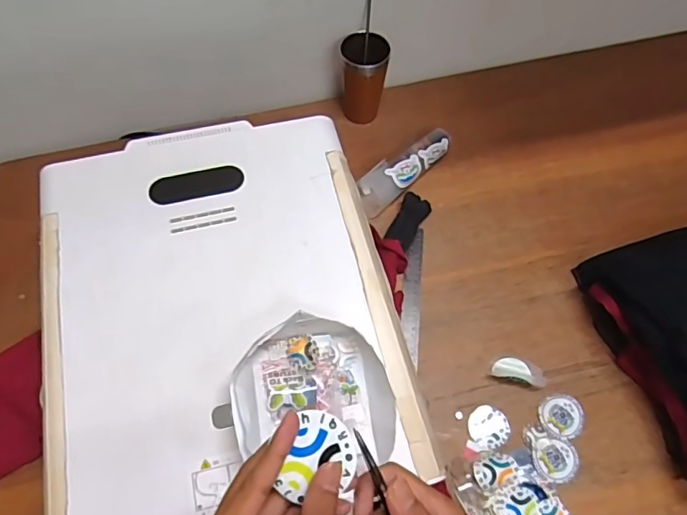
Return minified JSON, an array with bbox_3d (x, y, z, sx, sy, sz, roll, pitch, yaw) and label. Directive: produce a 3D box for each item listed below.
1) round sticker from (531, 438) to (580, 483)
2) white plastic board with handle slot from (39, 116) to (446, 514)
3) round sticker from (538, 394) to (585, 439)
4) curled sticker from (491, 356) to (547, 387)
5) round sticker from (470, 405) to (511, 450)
[{"bbox_3d":[0.287,0.274,0.689,0.060,0.004,0.055,-2,65,3],"label":"round sticker"},{"bbox_3d":[-0.145,0.047,0.606,0.396,0.029,0.493,-13,63,-10],"label":"white plastic board with handle slot"},{"bbox_3d":[0.304,0.221,0.712,0.058,0.004,0.058,-4,67,9],"label":"round sticker"},{"bbox_3d":[0.256,0.165,0.744,0.074,0.012,0.037,17,62,6],"label":"curled sticker"},{"bbox_3d":[0.202,0.235,0.711,0.055,0.009,0.057,1,62,-2],"label":"round sticker"}]

